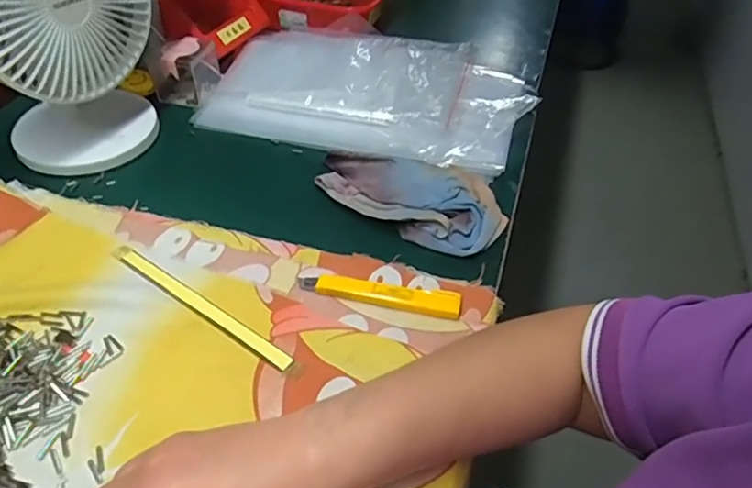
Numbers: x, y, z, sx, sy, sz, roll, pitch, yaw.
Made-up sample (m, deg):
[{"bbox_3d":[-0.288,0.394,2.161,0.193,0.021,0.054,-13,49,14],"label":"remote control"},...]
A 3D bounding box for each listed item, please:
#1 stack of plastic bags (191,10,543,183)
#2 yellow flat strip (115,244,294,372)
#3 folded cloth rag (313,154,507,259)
[{"bbox_3d":[-0.007,-0.182,0.627,0.341,0.049,0.228,16,47,9],"label":"stack of plastic bags"},{"bbox_3d":[-0.136,0.044,0.417,0.182,0.004,0.015,30,50,21],"label":"yellow flat strip"},{"bbox_3d":[0.031,-0.044,0.507,0.174,0.022,0.098,17,47,10],"label":"folded cloth rag"}]

